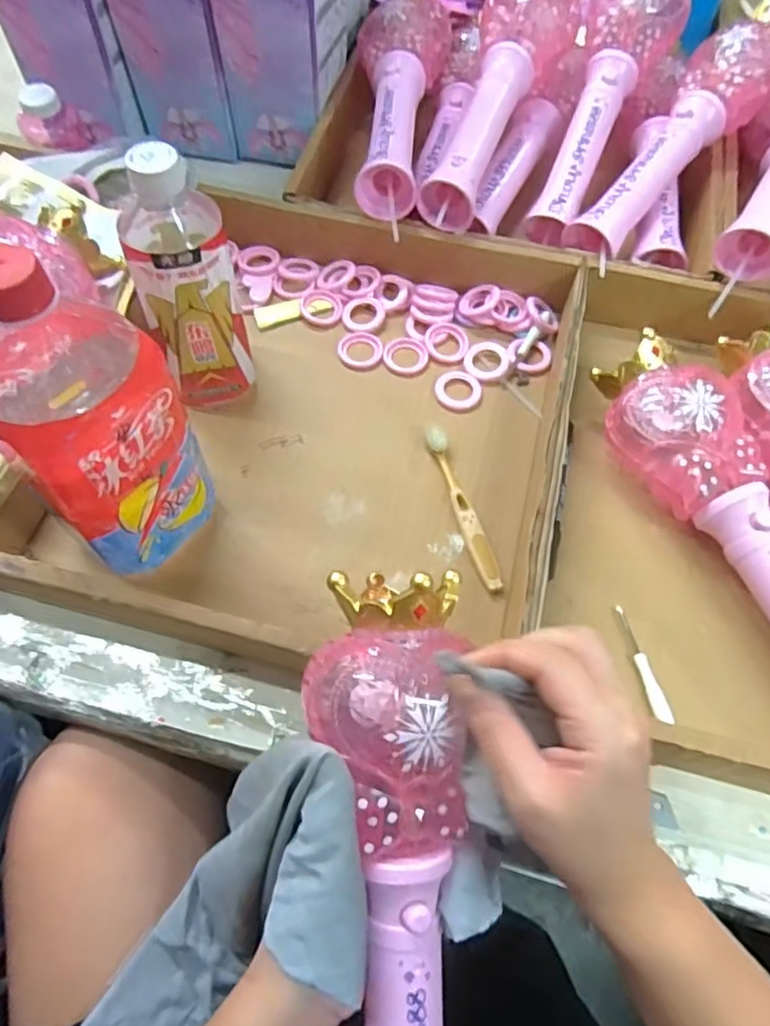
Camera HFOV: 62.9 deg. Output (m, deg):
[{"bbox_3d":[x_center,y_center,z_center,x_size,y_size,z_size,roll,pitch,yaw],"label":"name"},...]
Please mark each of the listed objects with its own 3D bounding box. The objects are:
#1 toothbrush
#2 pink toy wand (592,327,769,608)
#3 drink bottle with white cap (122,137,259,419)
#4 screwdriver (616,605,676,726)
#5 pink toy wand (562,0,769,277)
[{"bbox_3d":[0.057,-0.004,0.459,0.016,0.010,0.134,-13,64,-8],"label":"toothbrush"},{"bbox_3d":[0.249,0.012,0.422,0.078,0.068,0.304,-23,65,-13],"label":"pink toy wand"},{"bbox_3d":[-0.138,-0.158,0.441,0.065,0.183,0.081,-24,66,-13],"label":"drink bottle with white cap"},{"bbox_3d":[0.168,0.097,0.411,0.009,0.005,0.080,-11,65,-5],"label":"screwdriver"},{"bbox_3d":[0.266,-0.336,0.554,0.083,0.067,0.296,34,67,15],"label":"pink toy wand"}]

